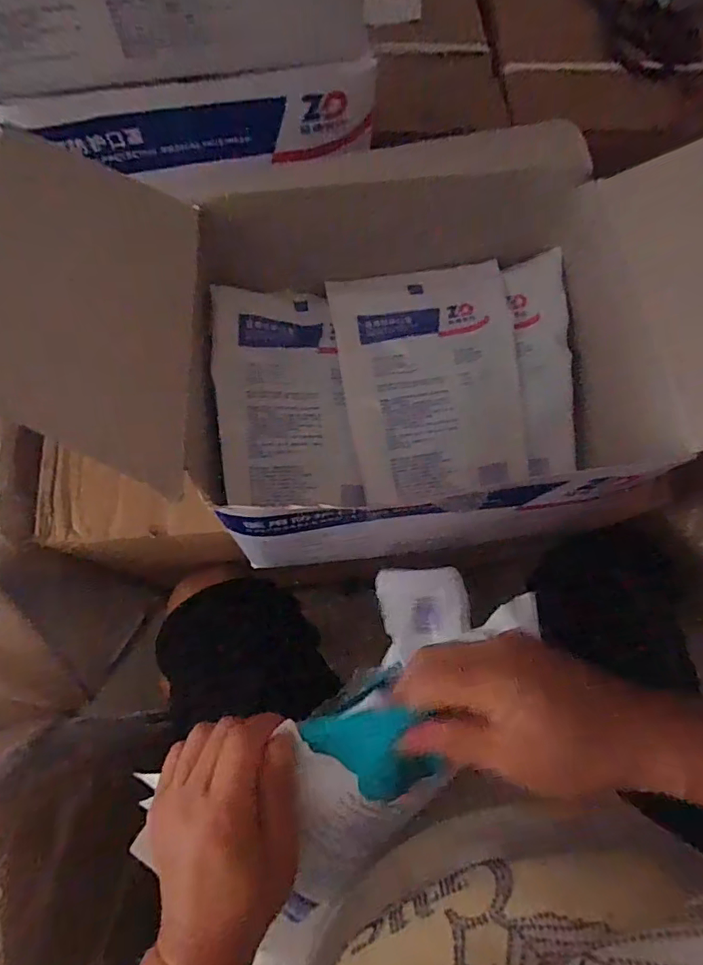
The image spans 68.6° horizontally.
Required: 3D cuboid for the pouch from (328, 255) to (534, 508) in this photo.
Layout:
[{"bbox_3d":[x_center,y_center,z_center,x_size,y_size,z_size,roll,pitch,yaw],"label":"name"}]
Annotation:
[{"bbox_3d":[0.058,-0.074,0.376,0.127,0.026,0.171,-9,74,-5],"label":"pouch"}]

